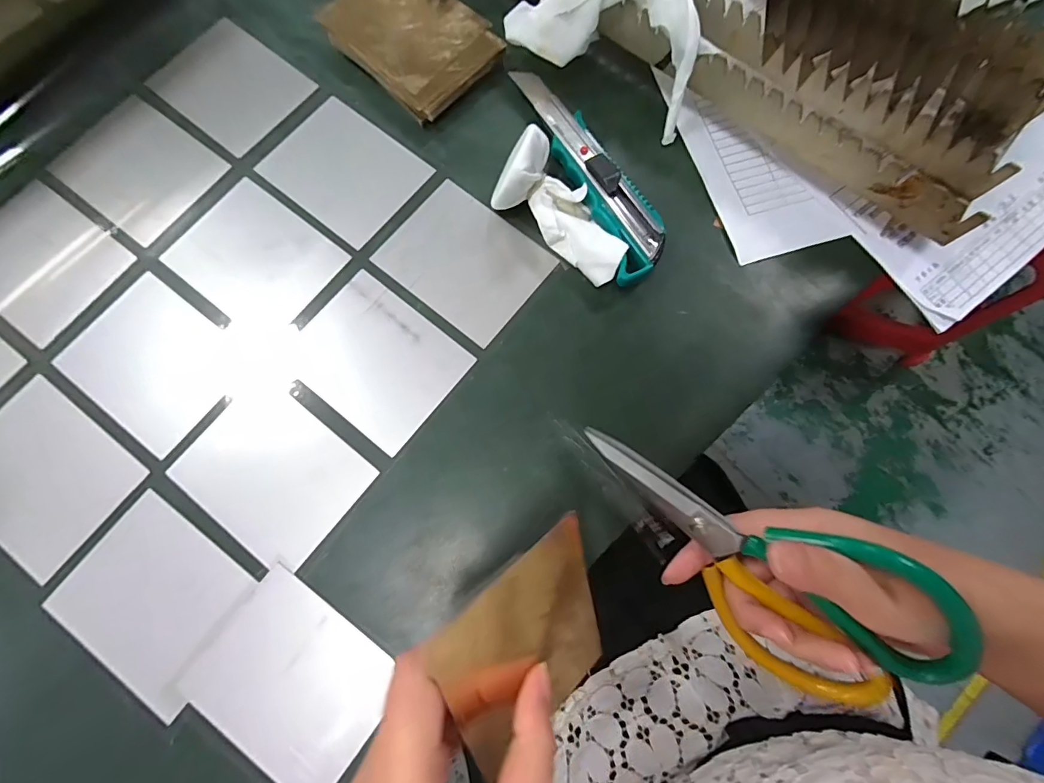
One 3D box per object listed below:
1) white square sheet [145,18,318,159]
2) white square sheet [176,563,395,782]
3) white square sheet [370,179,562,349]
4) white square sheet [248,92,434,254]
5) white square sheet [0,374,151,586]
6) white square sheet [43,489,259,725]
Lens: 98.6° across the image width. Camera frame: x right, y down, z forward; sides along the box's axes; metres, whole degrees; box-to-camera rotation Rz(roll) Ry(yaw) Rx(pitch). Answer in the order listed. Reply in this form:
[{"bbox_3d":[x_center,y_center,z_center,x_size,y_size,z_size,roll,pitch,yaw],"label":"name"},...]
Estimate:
[{"bbox_3d":[-0.214,-0.226,0.331,0.099,0.004,0.079,38,80,7],"label":"white square sheet"},{"bbox_3d":[-0.123,0.157,0.243,0.097,0.005,0.077,36,75,7],"label":"white square sheet"},{"bbox_3d":[-0.038,-0.088,0.300,0.099,0.004,0.079,39,80,7],"label":"white square sheet"},{"bbox_3d":[-0.124,-0.155,0.313,0.099,0.004,0.078,38,80,7],"label":"white square sheet"},{"bbox_3d":[-0.283,0.050,0.265,0.099,0.006,0.078,36,81,7],"label":"white square sheet"},{"bbox_3d":[-0.205,0.116,0.253,0.096,0.004,0.079,36,79,8],"label":"white square sheet"}]

